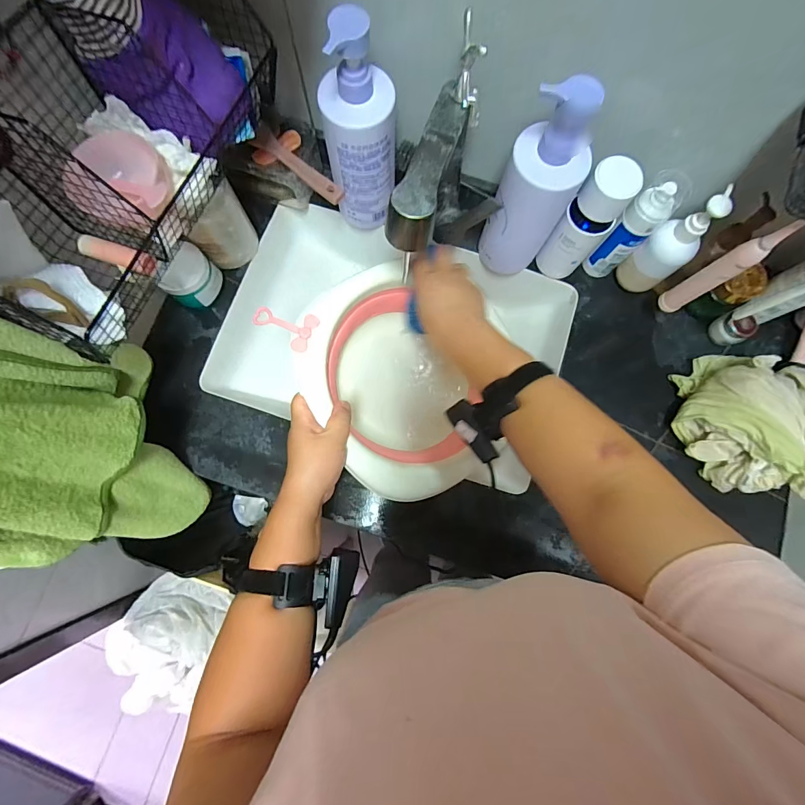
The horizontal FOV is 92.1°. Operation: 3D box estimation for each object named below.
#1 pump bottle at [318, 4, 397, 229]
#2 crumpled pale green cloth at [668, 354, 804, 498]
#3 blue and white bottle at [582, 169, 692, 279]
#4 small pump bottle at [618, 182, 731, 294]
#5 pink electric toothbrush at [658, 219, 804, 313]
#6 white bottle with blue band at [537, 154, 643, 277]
[{"bbox_3d":[-0.047,-0.302,0.446,0.077,0.235,0.064,2,80,-1],"label":"pump bottle"},{"bbox_3d":[0.422,0.020,0.477,0.137,0.104,0.174,-13,80,-4],"label":"crumpled pale green cloth"},{"bbox_3d":[0.282,-0.211,0.482,0.041,0.145,0.043,-40,83,-8],"label":"blue and white bottle"},{"bbox_3d":[0.330,-0.192,0.474,0.046,0.152,0.053,-44,83,-8],"label":"small pump bottle"},{"bbox_3d":[0.341,-0.141,0.421,0.020,0.161,0.025,-38,82,-7],"label":"pink electric toothbrush"},{"bbox_3d":[0.220,-0.214,0.473,0.045,0.164,0.051,-43,83,-8],"label":"white bottle with blue band"}]

